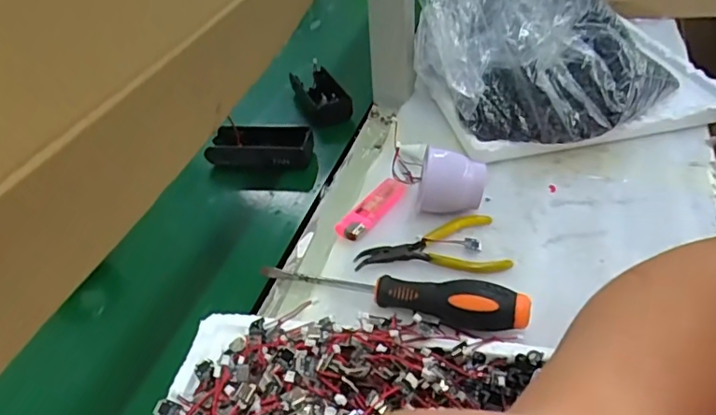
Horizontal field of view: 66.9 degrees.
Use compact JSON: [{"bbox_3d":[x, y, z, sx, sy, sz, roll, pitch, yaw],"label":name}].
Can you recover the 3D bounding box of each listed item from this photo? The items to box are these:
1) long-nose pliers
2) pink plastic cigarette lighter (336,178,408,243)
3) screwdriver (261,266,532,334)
[{"bbox_3d":[0.057,0.028,0.432,0.117,0.009,0.059,-3,39,3],"label":"long-nose pliers"},{"bbox_3d":[0.014,0.001,0.465,0.022,0.017,0.078,27,49,33],"label":"pink plastic cigarette lighter"},{"bbox_3d":[0.021,0.054,0.386,0.192,0.028,0.027,10,42,18],"label":"screwdriver"}]

